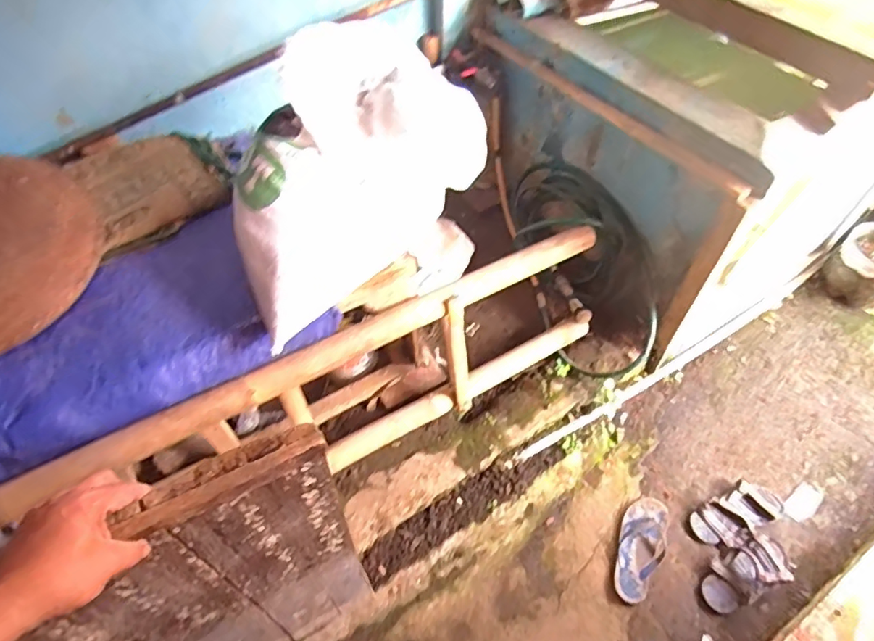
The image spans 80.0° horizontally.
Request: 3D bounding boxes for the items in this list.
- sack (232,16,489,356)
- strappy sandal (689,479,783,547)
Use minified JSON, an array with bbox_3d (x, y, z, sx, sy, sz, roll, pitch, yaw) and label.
[{"bbox_3d":[-0.201,-0.303,1.059,0.561,0.335,0.335,-35,60,-23],"label":"sack"},{"bbox_3d":[0.821,0.523,1.419,0.280,0.054,0.127,-25,56,-17],"label":"strappy sandal"}]

